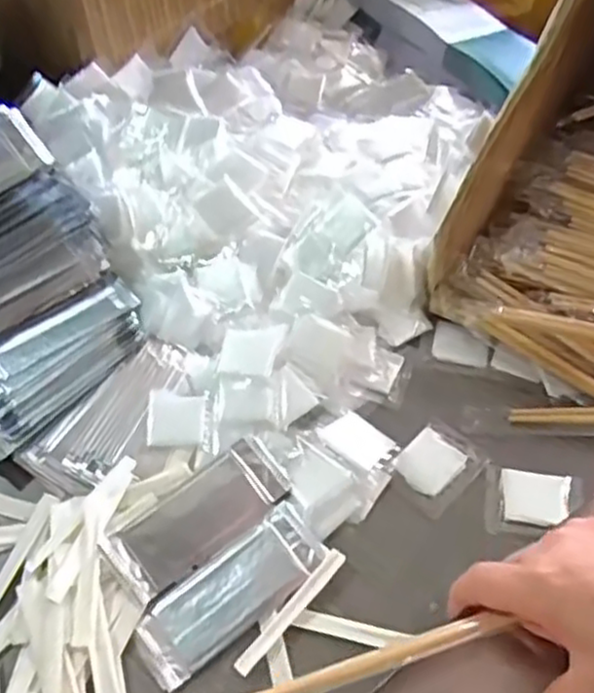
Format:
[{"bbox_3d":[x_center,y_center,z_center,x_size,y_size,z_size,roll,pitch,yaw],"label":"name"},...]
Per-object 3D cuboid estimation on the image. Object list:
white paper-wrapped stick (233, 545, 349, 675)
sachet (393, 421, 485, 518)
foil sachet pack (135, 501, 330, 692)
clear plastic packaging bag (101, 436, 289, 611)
[{"bbox_3d":[-0.003,0.162,0.438,0.011,0.008,0.091,36,61,24],"label":"white paper-wrapped stick"},{"bbox_3d":[0.097,0.083,0.496,0.047,0.011,0.056,38,62,25],"label":"sachet"},{"bbox_3d":[-0.041,0.151,0.445,0.122,0.009,0.050,-32,59,-21],"label":"foil sachet pack"},{"bbox_3d":[-0.063,0.112,0.468,0.120,0.006,0.049,-34,79,-19],"label":"clear plastic packaging bag"}]

